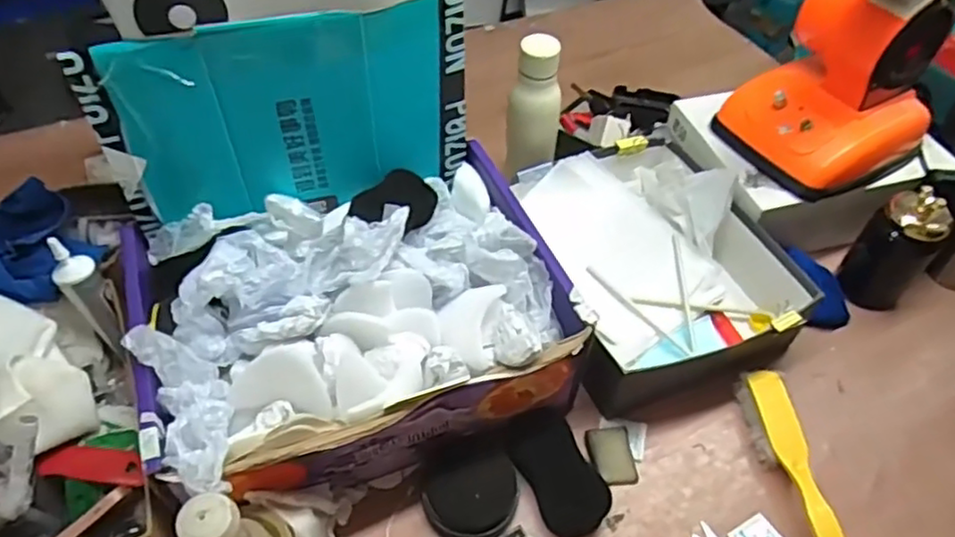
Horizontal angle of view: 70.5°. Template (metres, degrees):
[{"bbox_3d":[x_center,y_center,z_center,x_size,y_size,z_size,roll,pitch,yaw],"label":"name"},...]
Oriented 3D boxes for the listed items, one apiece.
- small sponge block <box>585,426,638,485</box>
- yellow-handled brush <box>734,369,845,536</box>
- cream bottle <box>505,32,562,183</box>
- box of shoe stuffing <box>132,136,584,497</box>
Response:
[{"bbox_3d":[0.141,0.196,0.705,0.047,0.009,0.061,-5,50,-6],"label":"small sponge block"},{"bbox_3d":[0.316,0.205,0.674,0.043,0.030,0.229,-2,50,-3],"label":"yellow-handled brush"},{"bbox_3d":[0.075,-0.199,0.845,0.059,0.174,0.065,37,58,26],"label":"cream bottle"},{"bbox_3d":[-0.126,0.038,0.686,0.399,0.152,0.309,-19,53,-17],"label":"box of shoe stuffing"}]

